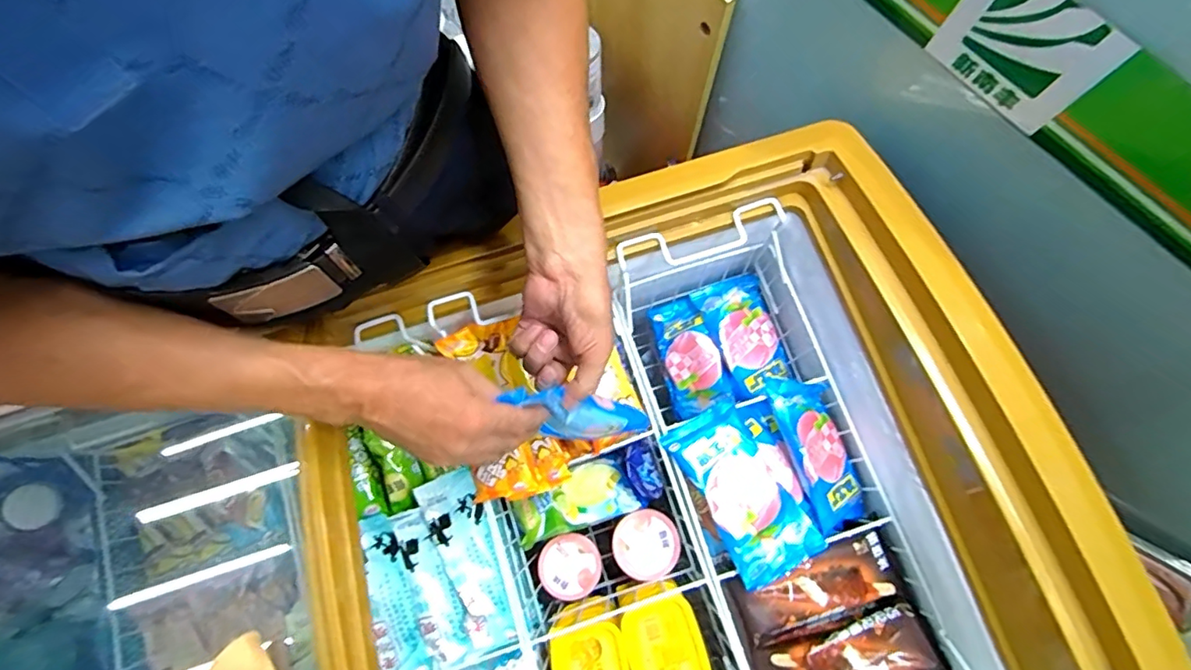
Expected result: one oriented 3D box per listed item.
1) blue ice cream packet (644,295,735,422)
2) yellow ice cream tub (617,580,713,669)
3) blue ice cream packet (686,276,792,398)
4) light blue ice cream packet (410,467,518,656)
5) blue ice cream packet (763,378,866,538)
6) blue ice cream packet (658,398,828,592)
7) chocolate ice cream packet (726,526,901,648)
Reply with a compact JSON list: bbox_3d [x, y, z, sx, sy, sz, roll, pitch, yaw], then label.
[{"bbox_3d":[0.125,0.029,0.771,0.088,0.028,0.152,-29,80,24],"label":"blue ice cream packet"},{"bbox_3d":[0.082,0.360,0.628,0.088,0.064,0.131,-16,77,-2],"label":"yellow ice cream tub"},{"bbox_3d":[0.204,-0.002,0.747,0.084,0.025,0.155,-25,77,-5],"label":"blue ice cream packet"},{"bbox_3d":[-0.138,0.248,0.604,0.064,0.017,0.190,-26,77,-5],"label":"light blue ice cream packet"},{"bbox_3d":[0.261,0.133,0.643,0.089,0.028,0.175,-9,75,-33],"label":"blue ice cream packet"},{"bbox_3d":[0.162,0.174,0.612,0.095,0.031,0.185,-29,77,-5],"label":"blue ice cream packet"},{"bbox_3d":[0.250,0.288,0.618,0.184,0.038,0.086,-19,77,-3],"label":"chocolate ice cream packet"}]

